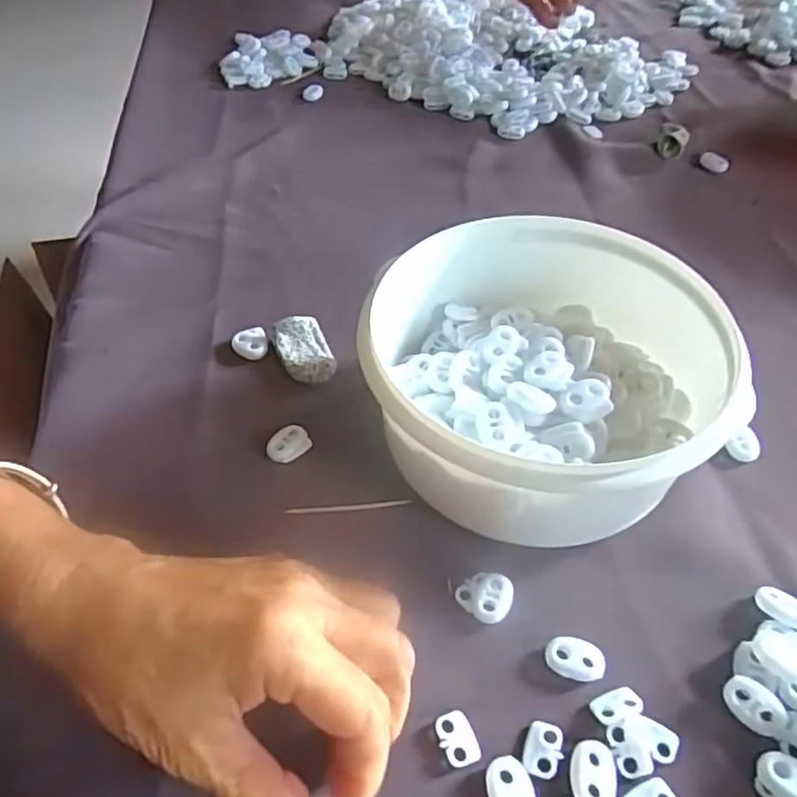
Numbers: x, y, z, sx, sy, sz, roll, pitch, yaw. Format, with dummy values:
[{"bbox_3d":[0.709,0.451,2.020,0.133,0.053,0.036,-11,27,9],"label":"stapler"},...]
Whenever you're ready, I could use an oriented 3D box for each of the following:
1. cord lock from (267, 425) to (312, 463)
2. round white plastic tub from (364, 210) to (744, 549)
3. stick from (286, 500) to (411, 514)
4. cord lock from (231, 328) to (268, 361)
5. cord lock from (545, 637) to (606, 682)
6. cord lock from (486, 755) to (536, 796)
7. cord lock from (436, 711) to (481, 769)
[{"bbox_3d":[-0.056,0.023,0.335,0.018,0.006,0.021,29,56,23],"label":"cord lock"},{"bbox_3d":[0.064,-0.009,0.316,0.152,0.074,0.153,0,49,1],"label":"round white plastic tub"},{"bbox_3d":[-0.024,0.051,0.314,0.058,0.004,0.004,-3,49,-2],"label":"stick"},{"bbox_3d":[-0.086,-0.032,0.382,0.019,0.005,0.020,-13,50,-10],"label":"cord lock"},{"bbox_3d":[0.071,0.104,0.264,0.023,0.004,0.015,14,51,12],"label":"cord lock"},{"bbox_3d":[0.040,0.139,0.234,0.016,0.004,0.023,-8,50,-6],"label":"cord lock"},{"bbox_3d":[0.022,0.127,0.247,0.013,0.004,0.018,-18,51,-14],"label":"cord lock"}]

